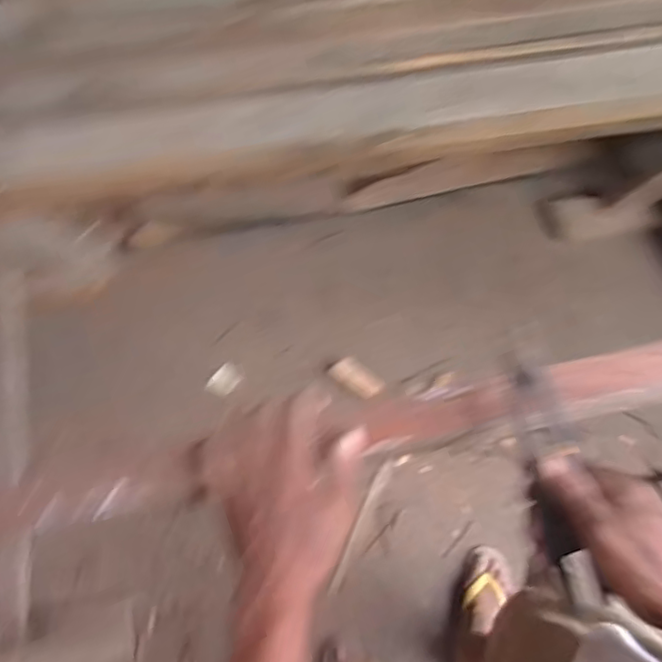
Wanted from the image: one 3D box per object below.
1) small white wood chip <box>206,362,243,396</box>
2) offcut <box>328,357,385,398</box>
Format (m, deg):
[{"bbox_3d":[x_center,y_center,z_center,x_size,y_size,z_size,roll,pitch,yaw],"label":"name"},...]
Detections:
[{"bbox_3d":[-0.240,0.113,1.374,0.055,0.015,0.075,47,67,-14],"label":"small white wood chip"},{"bbox_3d":[0.060,0.106,1.396,0.125,0.022,0.063,38,72,17],"label":"offcut"}]

